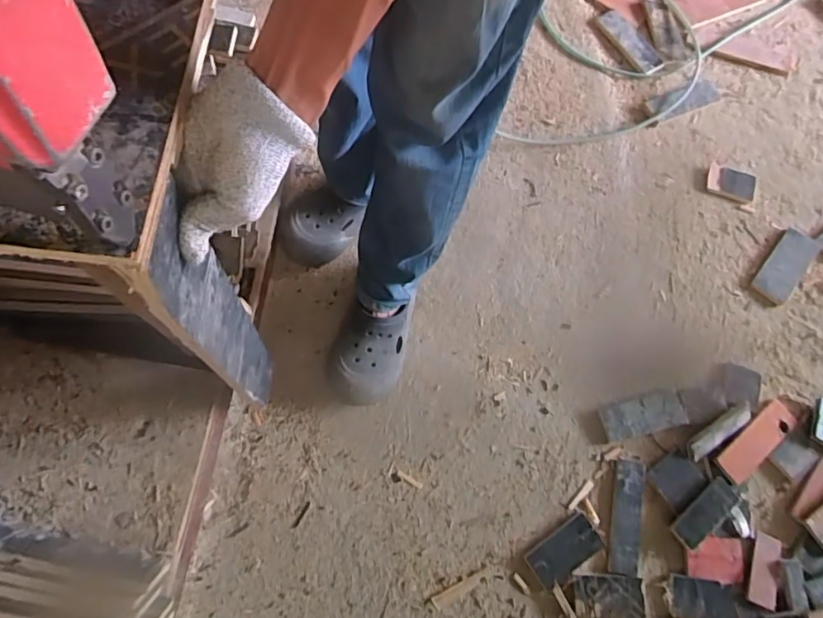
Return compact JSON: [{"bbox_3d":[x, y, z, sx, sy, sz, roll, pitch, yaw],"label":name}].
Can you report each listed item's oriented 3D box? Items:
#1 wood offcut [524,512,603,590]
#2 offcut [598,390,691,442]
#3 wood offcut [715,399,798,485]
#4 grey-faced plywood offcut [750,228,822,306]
[{"bbox_3d":[0.247,0.392,0.873,0.120,0.008,0.058,-33,77,-13],"label":"wood offcut"},{"bbox_3d":[0.412,0.189,0.957,0.145,0.012,0.063,-11,72,-7],"label":"offcut"},{"bbox_3d":[0.607,0.231,0.941,0.183,0.013,0.059,-38,78,-14],"label":"wood offcut"},{"bbox_3d":[0.756,-0.087,1.090,0.077,0.017,0.194,39,73,9],"label":"grey-faced plywood offcut"}]

